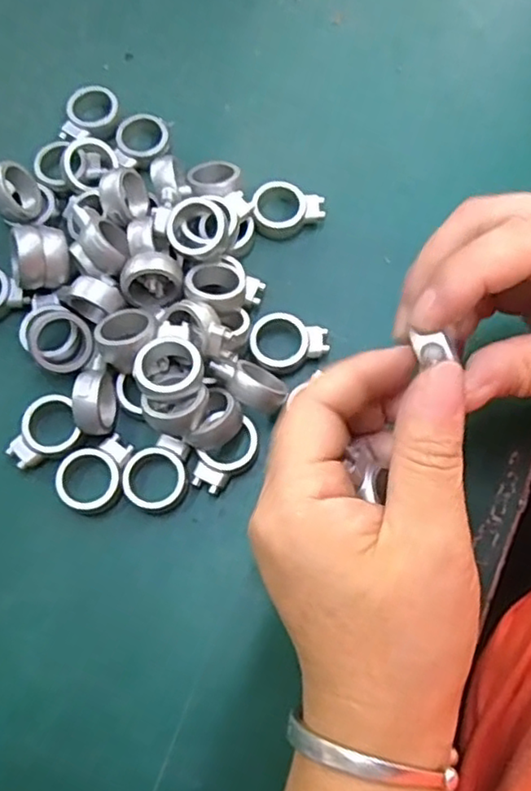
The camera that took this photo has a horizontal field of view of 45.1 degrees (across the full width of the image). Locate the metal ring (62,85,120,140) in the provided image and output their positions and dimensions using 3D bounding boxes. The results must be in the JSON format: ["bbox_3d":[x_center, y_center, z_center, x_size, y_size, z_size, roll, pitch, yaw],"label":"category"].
[{"bbox_3d":[-0.087,-0.140,0.319,0.030,0.011,0.026,-30,75,-10],"label":"metal ring"}]

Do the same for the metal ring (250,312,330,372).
[{"bbox_3d":[0.011,-0.023,0.281,0.033,0.011,0.025,0,72,-1],"label":"metal ring"}]

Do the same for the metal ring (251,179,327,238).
[{"bbox_3d":[0.011,-0.088,0.300,0.033,0.014,0.026,3,72,0],"label":"metal ring"}]

